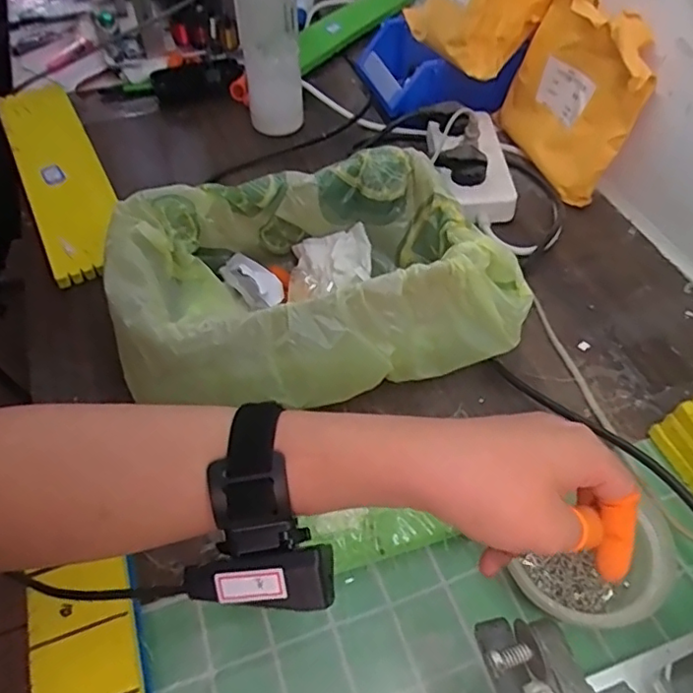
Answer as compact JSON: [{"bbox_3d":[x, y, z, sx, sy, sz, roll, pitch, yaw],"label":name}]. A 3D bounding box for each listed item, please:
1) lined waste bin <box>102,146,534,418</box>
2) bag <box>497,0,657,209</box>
[{"bbox_3d":[-0.029,-0.042,0.477,0.301,0.121,0.171,-15,51,-11],"label":"lined waste bin"},{"bbox_3d":[0.233,-0.258,0.620,0.059,0.170,0.173,-16,52,-12],"label":"bag"}]

